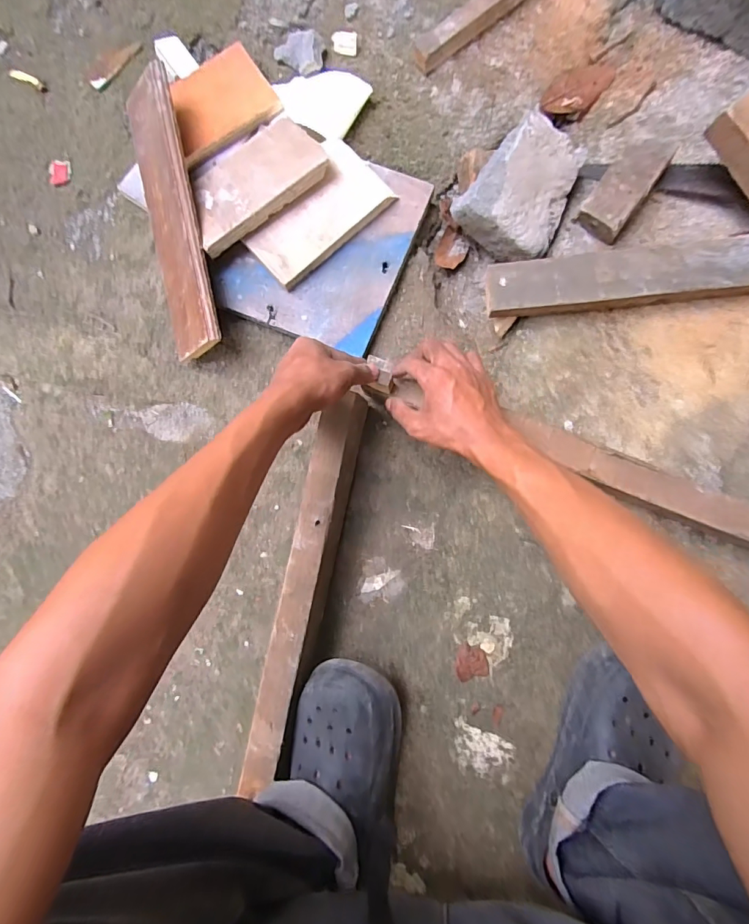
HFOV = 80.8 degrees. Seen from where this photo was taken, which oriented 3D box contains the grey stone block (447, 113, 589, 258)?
[{"bbox_3d":[0.178,-0.335,0.541,0.126,0.089,0.134,30,88,8],"label":"grey stone block"}]

